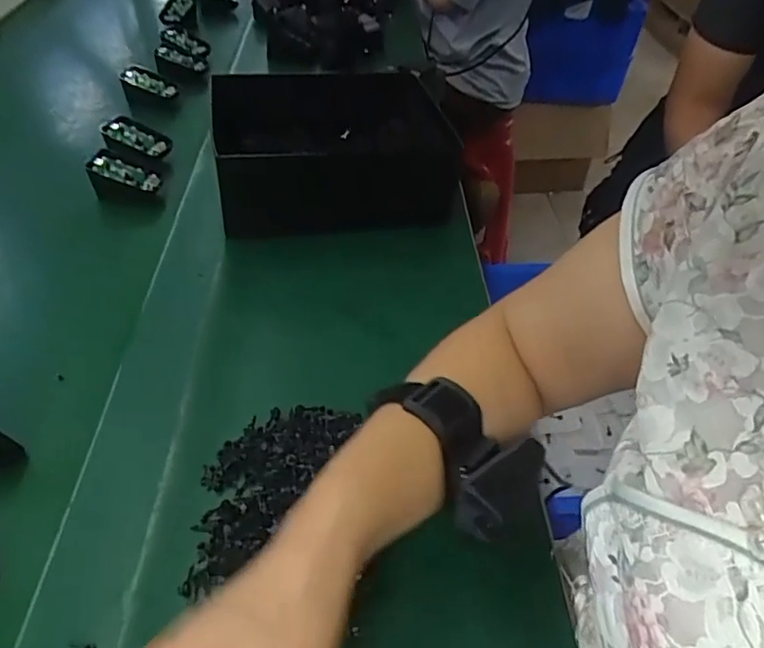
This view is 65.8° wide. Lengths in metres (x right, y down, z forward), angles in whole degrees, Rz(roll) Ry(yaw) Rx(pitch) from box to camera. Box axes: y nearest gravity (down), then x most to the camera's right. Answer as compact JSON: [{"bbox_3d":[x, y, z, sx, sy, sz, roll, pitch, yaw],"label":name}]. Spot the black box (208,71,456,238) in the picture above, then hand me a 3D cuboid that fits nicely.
[{"bbox_3d":[-0.057,-0.188,0.633,0.237,0.092,0.199,-4,41,-10],"label":"black box"}]

